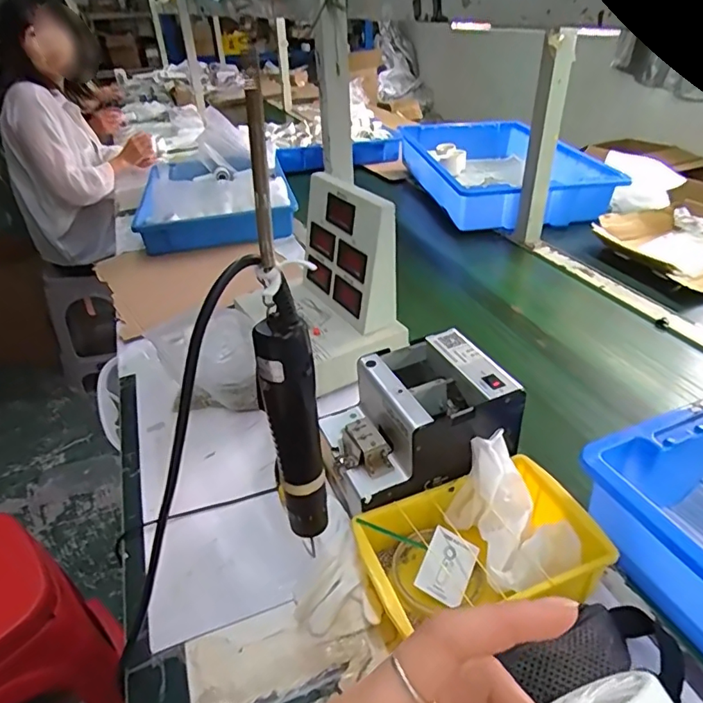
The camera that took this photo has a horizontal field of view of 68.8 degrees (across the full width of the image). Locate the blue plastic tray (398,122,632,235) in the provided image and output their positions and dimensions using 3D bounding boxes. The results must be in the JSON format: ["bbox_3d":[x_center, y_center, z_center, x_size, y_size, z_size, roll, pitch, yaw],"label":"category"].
[{"bbox_3d":[0.405,-0.506,1.429,0.414,0.119,0.642,-6,35,-4],"label":"blue plastic tray"}]

